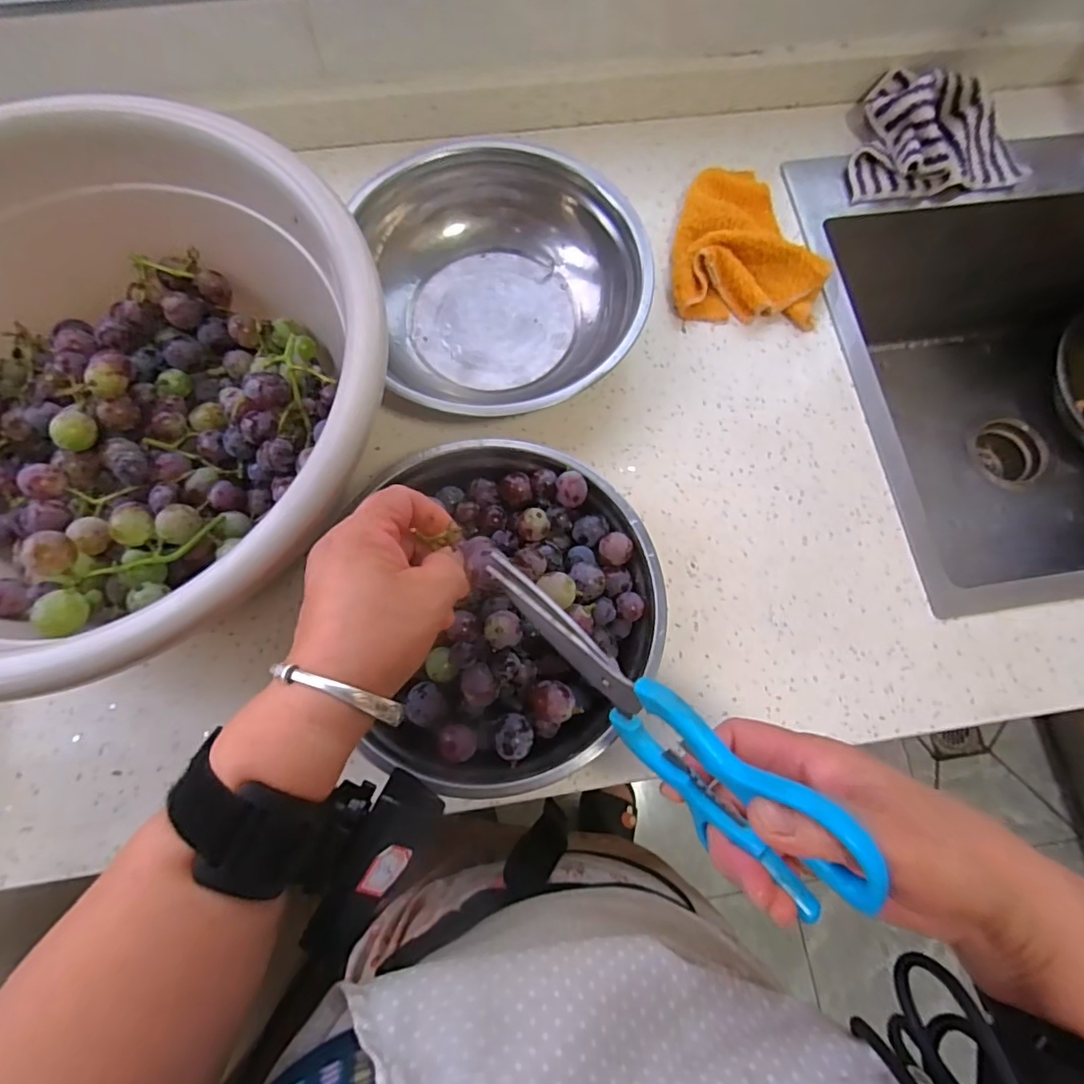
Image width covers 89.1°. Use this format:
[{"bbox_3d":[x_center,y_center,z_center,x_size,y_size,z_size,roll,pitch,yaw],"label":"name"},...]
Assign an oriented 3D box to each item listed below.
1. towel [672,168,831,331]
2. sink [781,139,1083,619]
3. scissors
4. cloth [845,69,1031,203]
[{"bbox_3d":[0.180,-0.265,0.481,0.124,0.033,0.149,5,75,1],"label":"towel"},{"bbox_3d":[0.604,-0.175,0.613,0.699,0.267,0.447,-8,75,-6],"label":"sink"},{"bbox_3d":[0.047,0.078,0.246,0.195,0.063,0.014,37,53,27],"label":"scissors"},{"bbox_3d":[0.370,-0.389,0.515,0.163,0.047,0.118,-3,74,-5],"label":"cloth"}]

